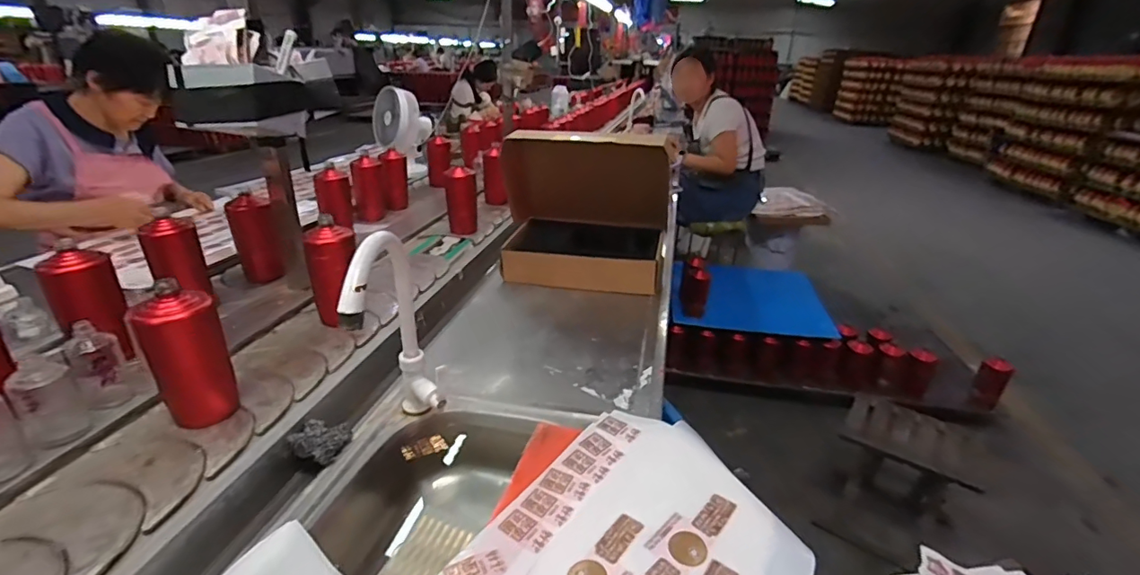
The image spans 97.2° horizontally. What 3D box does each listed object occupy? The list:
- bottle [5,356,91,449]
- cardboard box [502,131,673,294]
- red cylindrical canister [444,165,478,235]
[{"bbox_3d":[-0.626,0.137,0.604,0.058,0.114,0.055,22,31,35],"label":"bottle"},{"bbox_3d":[0.028,-0.186,1.142,0.375,0.304,0.252,5,25,4],"label":"cardboard box"},{"bbox_3d":[-0.291,-0.237,1.360,0.083,0.148,0.066,-6,26,-19],"label":"red cylindrical canister"}]

